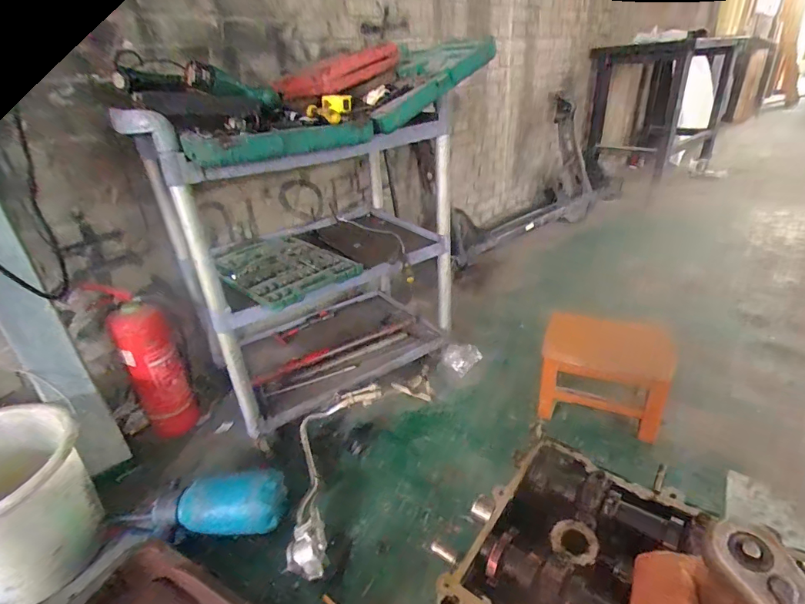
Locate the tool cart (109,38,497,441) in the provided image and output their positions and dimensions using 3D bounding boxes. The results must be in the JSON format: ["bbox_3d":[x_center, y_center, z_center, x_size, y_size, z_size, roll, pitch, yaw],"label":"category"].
[{"bbox_3d":[-0.230,-0.161,1.244,0.734,0.898,0.452,-22,33,-29],"label":"tool cart"}]

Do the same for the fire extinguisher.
[{"bbox_3d":[-0.716,0.162,1.222,0.136,0.469,0.143,-20,32,-26],"label":"fire extinguisher"}]

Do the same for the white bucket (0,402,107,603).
[{"bbox_3d":[-0.785,0.395,0.837,0.292,0.261,0.306,15,34,31],"label":"white bucket"}]

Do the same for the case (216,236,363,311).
[{"bbox_3d":[-0.334,-0.097,1.167,0.303,0.057,0.365,-27,36,-35],"label":"case"}]

